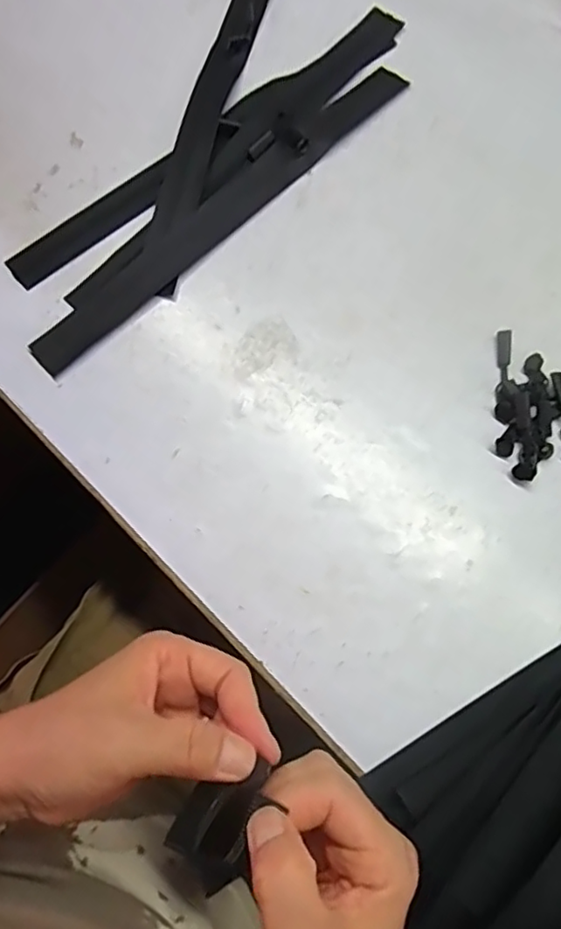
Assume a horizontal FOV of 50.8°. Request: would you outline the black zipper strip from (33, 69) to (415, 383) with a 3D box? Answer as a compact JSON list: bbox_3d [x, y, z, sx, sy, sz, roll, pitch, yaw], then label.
[{"bbox_3d":[-0.036,-0.187,0.433,0.348,0.008,0.035,-43,78,-10],"label":"black zipper strip"}]

